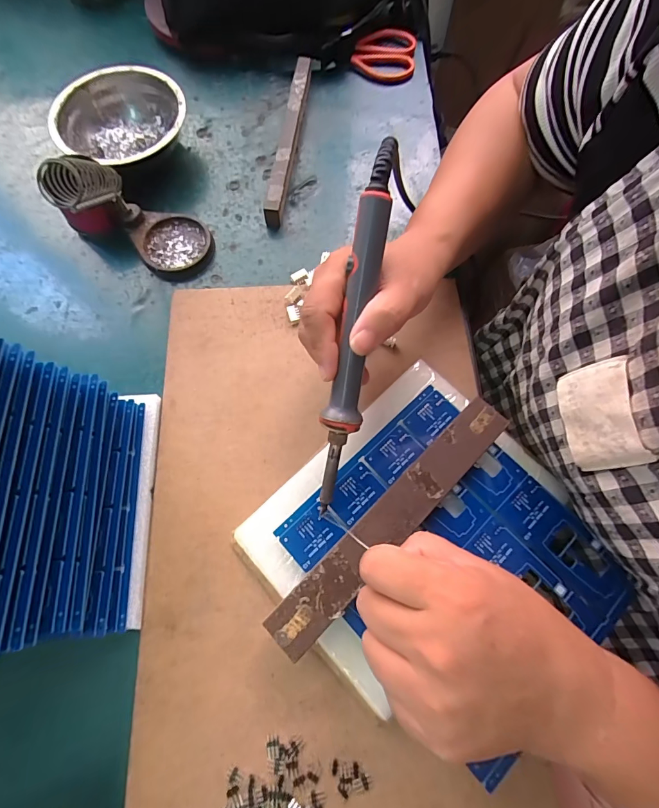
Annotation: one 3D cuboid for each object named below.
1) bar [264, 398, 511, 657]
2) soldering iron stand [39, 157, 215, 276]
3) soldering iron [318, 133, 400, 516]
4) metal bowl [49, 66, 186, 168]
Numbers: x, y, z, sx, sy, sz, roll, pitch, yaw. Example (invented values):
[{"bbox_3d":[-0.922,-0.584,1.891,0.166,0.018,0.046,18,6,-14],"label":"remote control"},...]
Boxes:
[{"bbox_3d":[0.044,0.074,0.252,0.207,0.004,0.029,-42,77,-13],"label":"bar"},{"bbox_3d":[-0.176,-0.167,0.322,0.123,0.093,0.078,13,71,3],"label":"soldering iron stand"},{"bbox_3d":[0.014,-0.035,0.230,0.020,0.021,0.223,9,106,2],"label":"soldering iron"},{"bbox_3d":[-0.211,-0.283,0.391,0.124,0.047,0.124,0,71,-1],"label":"metal bowl"}]

